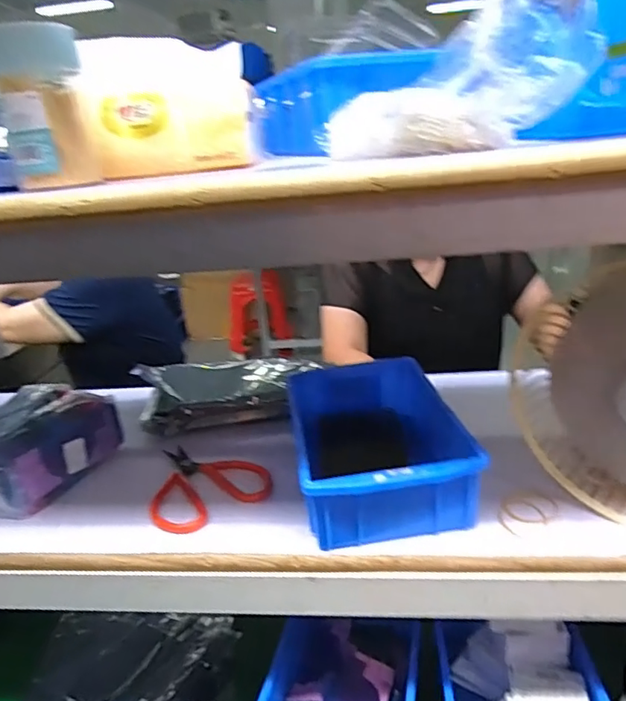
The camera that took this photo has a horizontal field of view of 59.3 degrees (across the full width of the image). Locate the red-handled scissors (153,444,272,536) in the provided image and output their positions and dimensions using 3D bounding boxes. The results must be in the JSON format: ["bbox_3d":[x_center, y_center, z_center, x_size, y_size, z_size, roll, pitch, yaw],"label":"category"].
[{"bbox_3d":[-0.101,0.116,0.498,0.100,0.012,0.124,-16,23,-26],"label":"red-handled scissors"}]

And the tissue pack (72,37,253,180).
[{"bbox_3d":[-0.092,-0.158,0.352,0.099,0.081,0.064,-9,21,-7],"label":"tissue pack"}]

